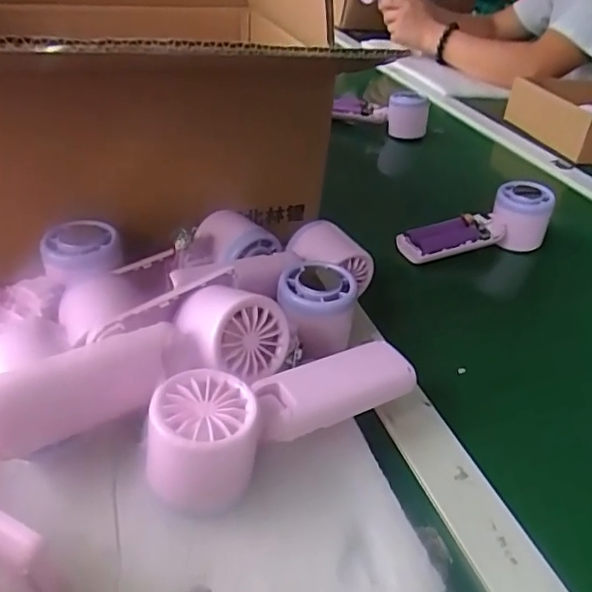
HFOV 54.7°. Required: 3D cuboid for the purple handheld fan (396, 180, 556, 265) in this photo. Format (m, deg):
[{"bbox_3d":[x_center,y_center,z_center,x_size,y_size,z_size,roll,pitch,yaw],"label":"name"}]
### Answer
[{"bbox_3d":[0.180,-0.072,0.570,0.159,0.061,0.047,-10,39,-23],"label":"purple handheld fan"}]

